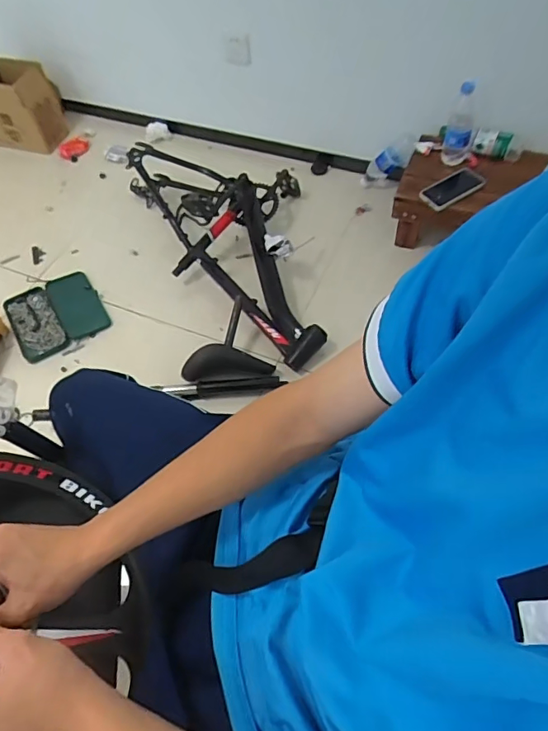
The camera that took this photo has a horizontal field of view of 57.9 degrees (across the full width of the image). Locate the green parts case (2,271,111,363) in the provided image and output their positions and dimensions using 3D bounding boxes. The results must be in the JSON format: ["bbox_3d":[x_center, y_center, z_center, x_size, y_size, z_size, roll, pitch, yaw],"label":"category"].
[{"bbox_3d":[-0.623,-0.150,1.414,0.245,0.041,0.257,-27,59,-15],"label":"green parts case"}]

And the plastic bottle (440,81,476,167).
[{"bbox_3d":[0.508,-0.654,1.341,0.067,0.232,0.057,17,58,13],"label":"plastic bottle"}]

